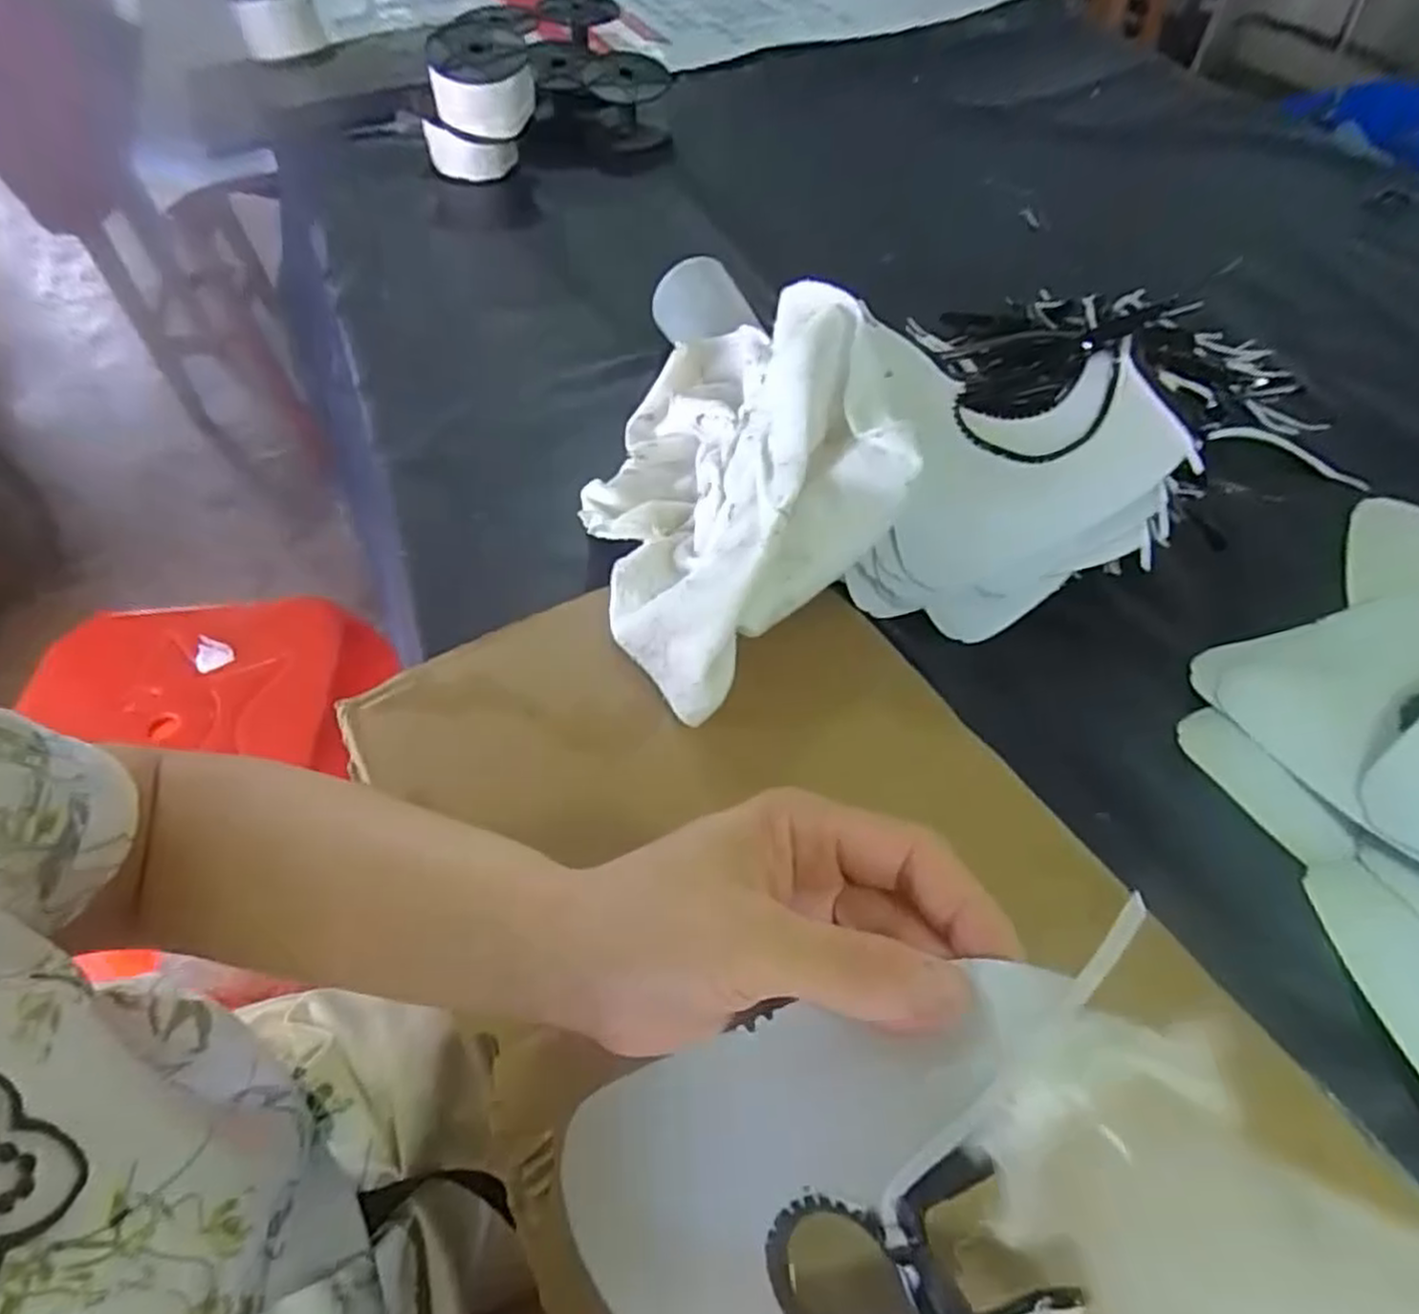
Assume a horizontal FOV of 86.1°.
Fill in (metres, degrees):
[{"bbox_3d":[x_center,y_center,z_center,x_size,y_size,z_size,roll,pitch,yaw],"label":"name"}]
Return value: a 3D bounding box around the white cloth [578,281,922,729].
[{"bbox_3d":[0.006,-0.120,0.456,0.164,0.126,0.283,-15,55,-9],"label":"white cloth"}]

